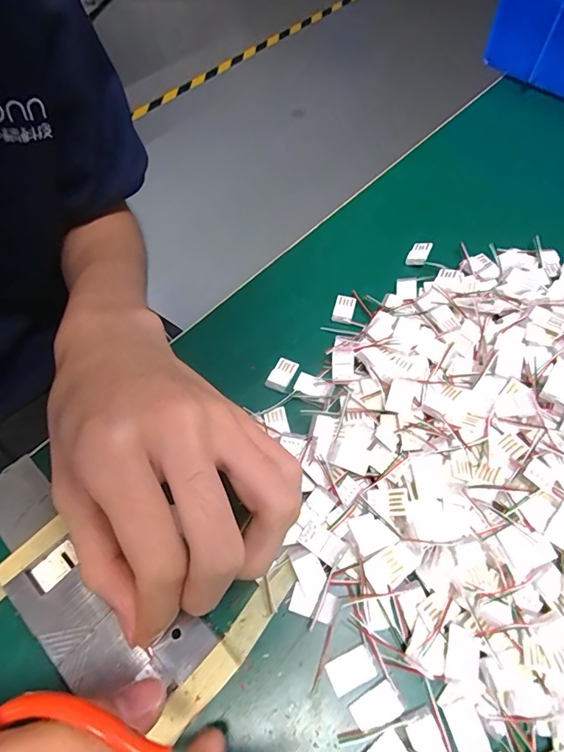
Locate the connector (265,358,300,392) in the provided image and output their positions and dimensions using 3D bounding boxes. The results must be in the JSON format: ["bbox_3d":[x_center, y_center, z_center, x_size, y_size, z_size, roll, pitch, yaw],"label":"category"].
[{"bbox_3d":[0.000,-0.002,0.238,0.012,0.004,0.019,22,63,14],"label":"connector"}]

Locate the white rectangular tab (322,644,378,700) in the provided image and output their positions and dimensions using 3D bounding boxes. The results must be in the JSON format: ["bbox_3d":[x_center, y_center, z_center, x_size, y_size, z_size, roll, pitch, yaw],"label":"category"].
[{"bbox_3d":[0.027,0.115,0.171,0.018,0.004,0.012,-25,62,-12],"label":"white rectangular tab"}]

